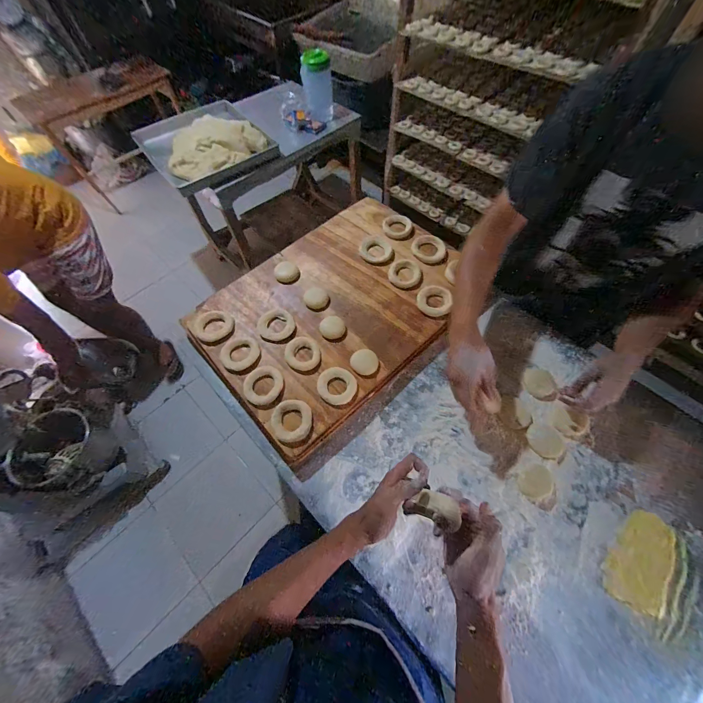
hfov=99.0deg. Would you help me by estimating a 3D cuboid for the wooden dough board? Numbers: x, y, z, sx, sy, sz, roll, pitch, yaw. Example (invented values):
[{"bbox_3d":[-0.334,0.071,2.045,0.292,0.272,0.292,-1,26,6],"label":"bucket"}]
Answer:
[{"bbox_3d":[-0.027,-0.109,0.685,0.587,0.054,0.416,-40,68,-17],"label":"wooden dough board"}]

